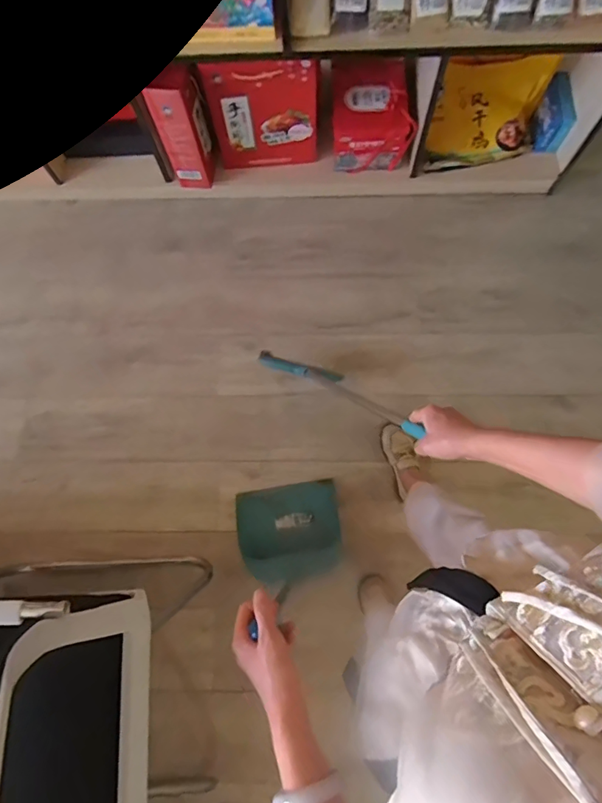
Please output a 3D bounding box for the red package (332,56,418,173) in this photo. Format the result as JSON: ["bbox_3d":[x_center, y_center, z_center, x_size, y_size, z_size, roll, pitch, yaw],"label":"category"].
[{"bbox_3d":[0.227,-0.930,1.481,0.255,0.210,0.280,1,74,2],"label":"red package"}]

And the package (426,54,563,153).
[{"bbox_3d":[0.605,-0.953,1.465,0.341,0.222,0.161,4,74,3],"label":"package"}]

